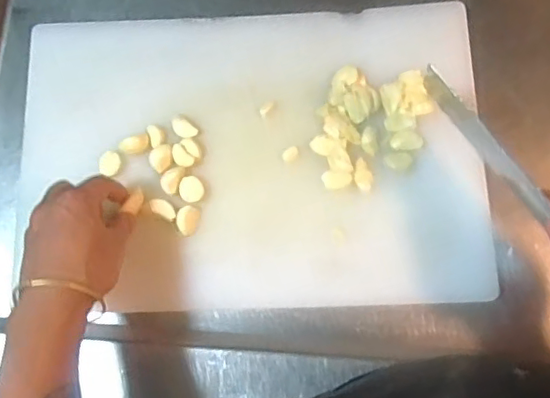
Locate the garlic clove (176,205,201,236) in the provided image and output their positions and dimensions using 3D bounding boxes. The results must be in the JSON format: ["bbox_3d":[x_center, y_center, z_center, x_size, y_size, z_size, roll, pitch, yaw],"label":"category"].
[{"bbox_3d":[-0.084,0.021,0.561,0.022,0.009,0.028,8,74,5],"label":"garlic clove"}]

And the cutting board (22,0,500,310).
[{"bbox_3d":[-0.029,-0.049,0.574,0.449,0.023,0.302,-1,73,2],"label":"cutting board"}]

